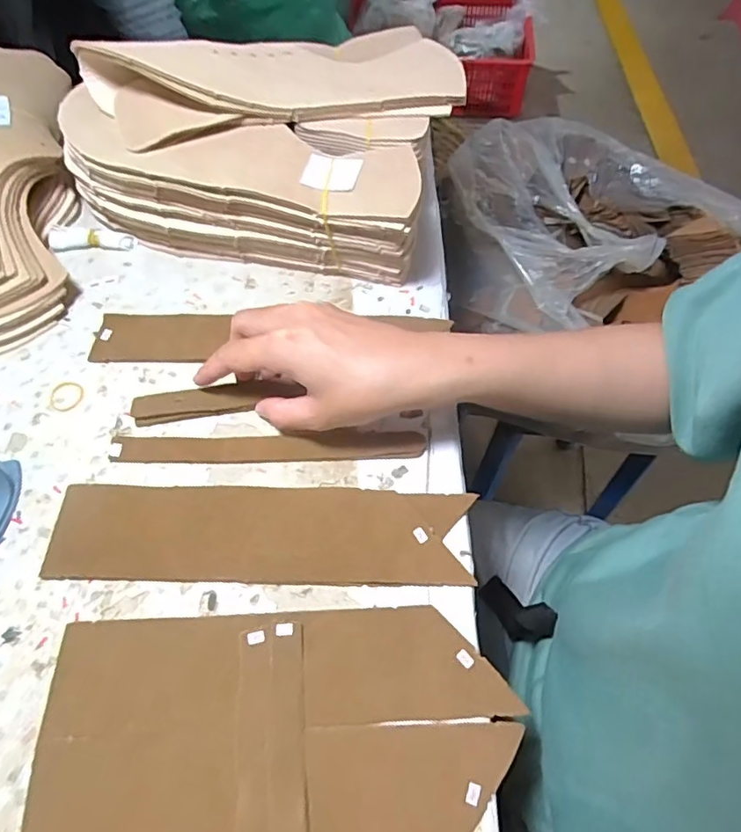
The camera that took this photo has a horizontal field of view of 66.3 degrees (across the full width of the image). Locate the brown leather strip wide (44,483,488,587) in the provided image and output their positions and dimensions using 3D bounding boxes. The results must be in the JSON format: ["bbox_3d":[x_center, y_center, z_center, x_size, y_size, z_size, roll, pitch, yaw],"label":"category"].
[{"bbox_3d":[-0.063,0.067,0.326,0.231,0.007,0.056,1,66,1],"label":"brown leather strip wide"}]

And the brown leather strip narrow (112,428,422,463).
[{"bbox_3d":[-0.064,0.019,0.352,0.190,0.005,0.019,-1,68,0],"label":"brown leather strip narrow"}]

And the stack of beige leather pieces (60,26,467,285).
[{"bbox_3d":[-0.079,-0.208,0.424,0.265,0.110,0.177,10,61,5],"label":"stack of beige leather pieces"}]

